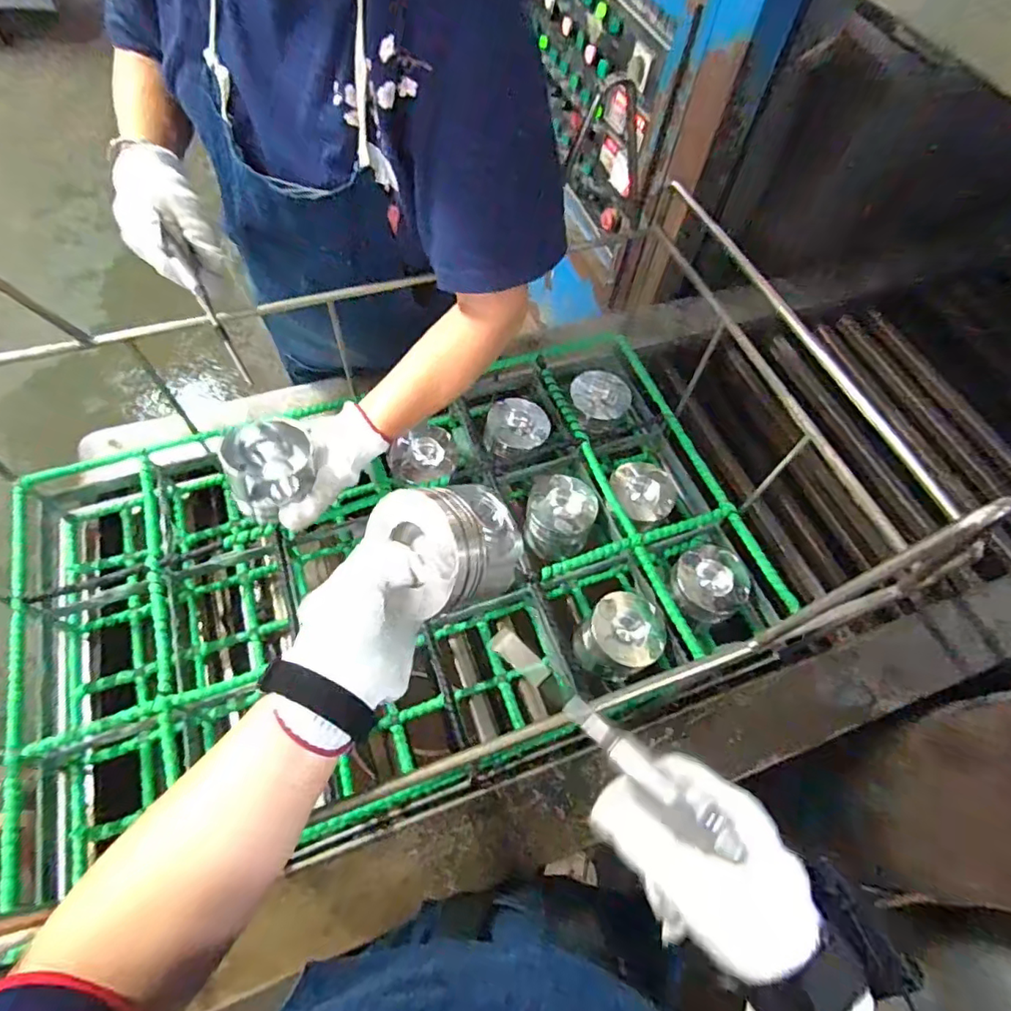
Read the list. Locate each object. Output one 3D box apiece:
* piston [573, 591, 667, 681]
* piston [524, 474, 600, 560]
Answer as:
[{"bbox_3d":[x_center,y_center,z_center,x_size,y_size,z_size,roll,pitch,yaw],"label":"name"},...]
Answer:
[{"bbox_3d":[0.136,0.159,0.652,0.087,0.076,0.099,36,65,15],"label":"piston"},{"bbox_3d":[0.069,0.024,0.735,0.090,0.104,0.095,2,61,-3],"label":"piston"}]

